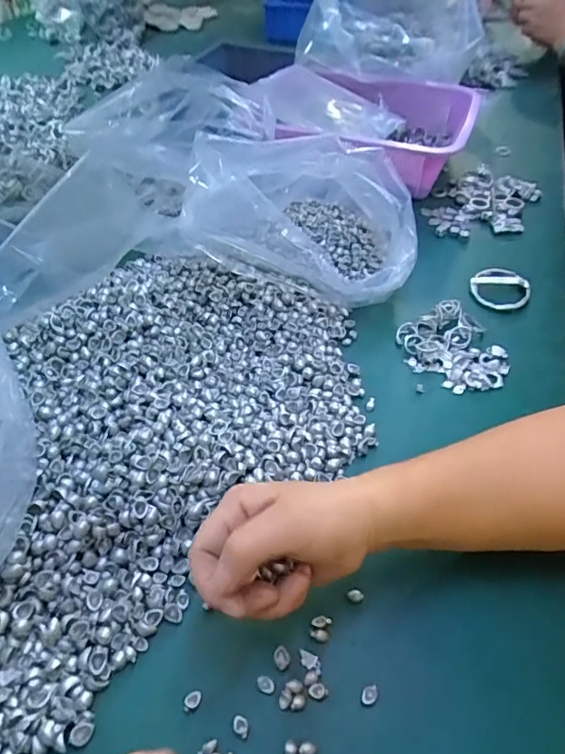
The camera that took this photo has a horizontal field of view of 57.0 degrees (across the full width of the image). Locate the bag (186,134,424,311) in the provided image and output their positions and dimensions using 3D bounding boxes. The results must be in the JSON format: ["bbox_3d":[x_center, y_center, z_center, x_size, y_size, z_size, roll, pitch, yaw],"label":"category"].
[{"bbox_3d":[0.026,-0.168,0.518,0.218,0.130,0.128,9,49,8],"label":"bag"}]

